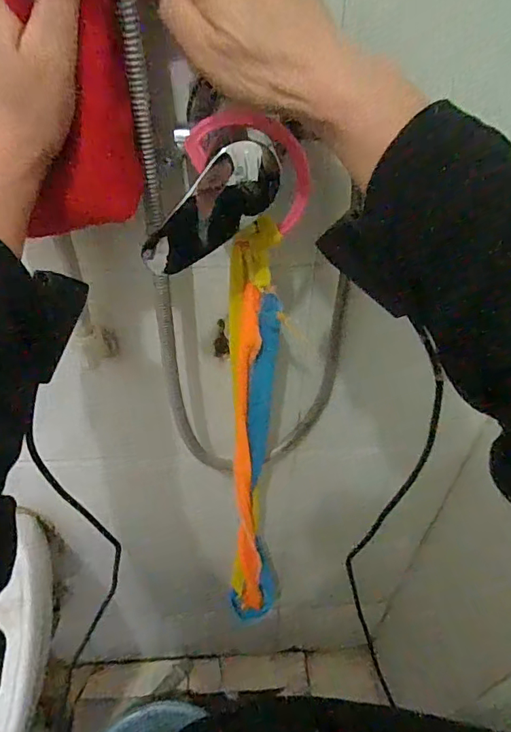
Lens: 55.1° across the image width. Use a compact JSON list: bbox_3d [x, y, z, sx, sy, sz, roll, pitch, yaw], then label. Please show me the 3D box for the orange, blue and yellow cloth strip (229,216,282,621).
[{"bbox_3d":[-0.007,0.159,0.598,0.056,0.711,0.036,6,46,5],"label":"orange, blue and yellow cloth strip"}]

